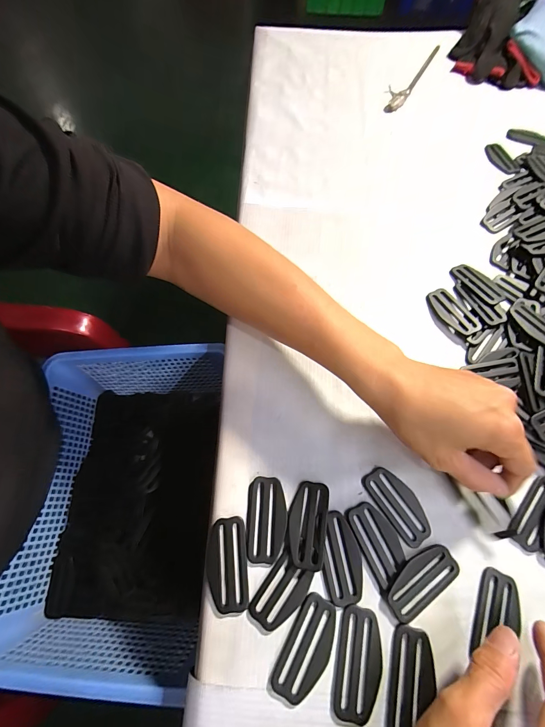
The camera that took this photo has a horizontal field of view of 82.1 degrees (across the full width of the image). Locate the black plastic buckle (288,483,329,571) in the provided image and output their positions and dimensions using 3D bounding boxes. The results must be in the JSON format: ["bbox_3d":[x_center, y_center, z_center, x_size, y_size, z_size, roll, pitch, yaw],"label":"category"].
[{"bbox_3d":[0.027,0.122,0.239,0.028,0.006,0.059,9,67,3],"label":"black plastic buckle"}]

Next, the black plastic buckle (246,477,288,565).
[{"bbox_3d":[-0.004,0.119,0.241,0.030,0.004,0.058,2,67,0],"label":"black plastic buckle"}]

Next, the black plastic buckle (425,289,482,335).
[{"bbox_3d":[0.182,-0.052,0.318,0.034,0.011,0.057,-37,72,-15],"label":"black plastic buckle"}]

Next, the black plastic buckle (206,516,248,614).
[{"bbox_3d":[-0.034,0.148,0.231,0.030,0.004,0.059,-4,67,-3],"label":"black plastic buckle"}]

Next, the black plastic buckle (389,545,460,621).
[{"bbox_3d":[0.109,0.158,0.228,0.057,0.004,0.027,-31,71,-13],"label":"black plastic buckle"}]

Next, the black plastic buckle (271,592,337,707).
[{"bbox_3d":[0.024,0.193,0.211,0.029,0.004,0.061,31,70,11],"label":"black plastic buckle"}]

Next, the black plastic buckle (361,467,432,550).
[{"bbox_3d":[0.101,0.111,0.249,0.030,0.004,0.060,-33,72,-14],"label":"black plastic buckle"}]

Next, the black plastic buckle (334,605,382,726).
[{"bbox_3d":[0.058,0.200,0.208,0.029,0.004,0.060,14,67,5],"label":"black plastic buckle"}]

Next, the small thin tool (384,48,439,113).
[{"bbox_3d":[0.217,-0.456,0.490,0.035,0.010,0.212,26,69,10],"label":"small thin tool"}]

